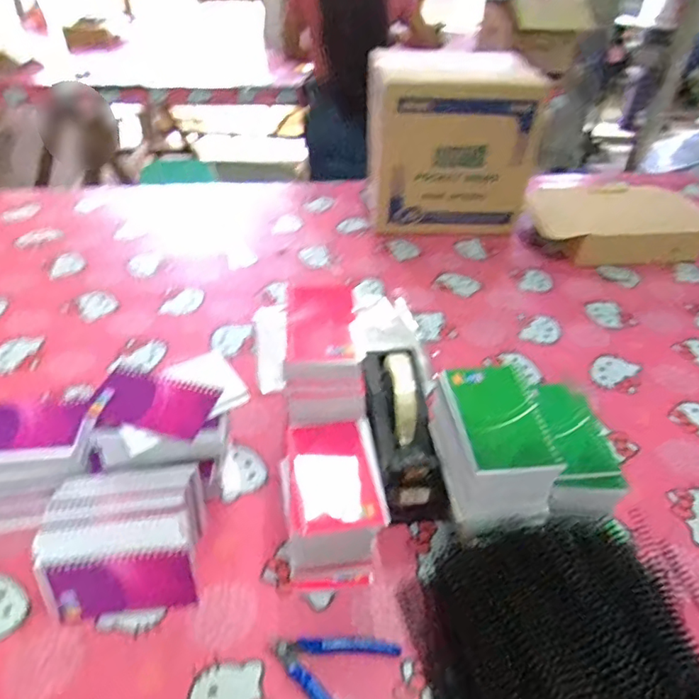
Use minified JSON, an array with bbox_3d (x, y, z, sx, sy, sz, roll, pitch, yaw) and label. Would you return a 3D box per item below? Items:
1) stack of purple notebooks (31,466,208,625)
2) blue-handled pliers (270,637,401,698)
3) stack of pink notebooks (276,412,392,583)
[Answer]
[{"bbox_3d":[-0.222,0.193,0.554,0.142,0.082,0.123,-3,41,-5],"label":"stack of purple notebooks"},{"bbox_3d":[-0.020,0.295,0.502,0.109,0.008,0.085,14,42,14],"label":"blue-handled pliers"},{"bbox_3d":[-0.019,0.161,0.580,0.098,0.107,0.134,-3,41,-6],"label":"stack of pink notebooks"}]

